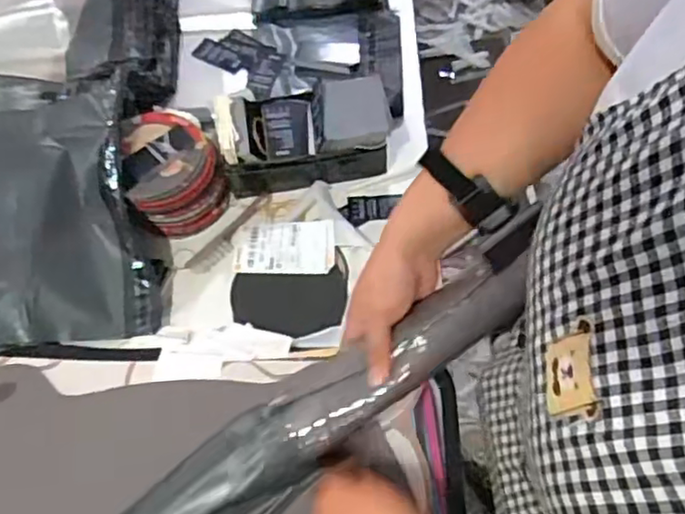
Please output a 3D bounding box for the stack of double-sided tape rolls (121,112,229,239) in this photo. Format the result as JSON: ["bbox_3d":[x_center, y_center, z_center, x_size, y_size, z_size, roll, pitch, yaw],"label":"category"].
[{"bbox_3d":[-0.226,-0.117,0.882,0.123,0.099,0.139,-11,61,-3],"label":"stack of double-sided tape rolls"}]

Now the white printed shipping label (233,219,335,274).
[{"bbox_3d":[-0.078,-0.013,0.859,0.131,0.008,0.077,-2,66,3],"label":"white printed shipping label"}]

